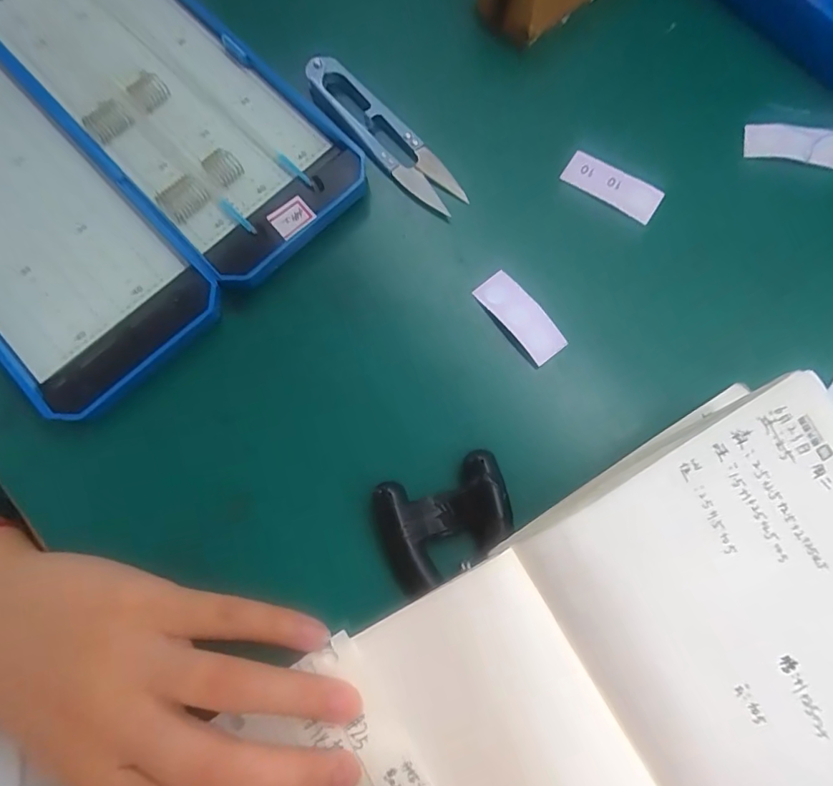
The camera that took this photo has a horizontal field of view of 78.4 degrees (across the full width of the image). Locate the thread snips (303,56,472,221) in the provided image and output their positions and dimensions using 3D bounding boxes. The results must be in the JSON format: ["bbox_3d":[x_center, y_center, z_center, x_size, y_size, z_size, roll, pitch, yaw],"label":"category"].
[{"bbox_3d":[-0.014,-0.125,0.244,0.022,0.013,0.100,-39,79,-6],"label":"thread snips"}]

